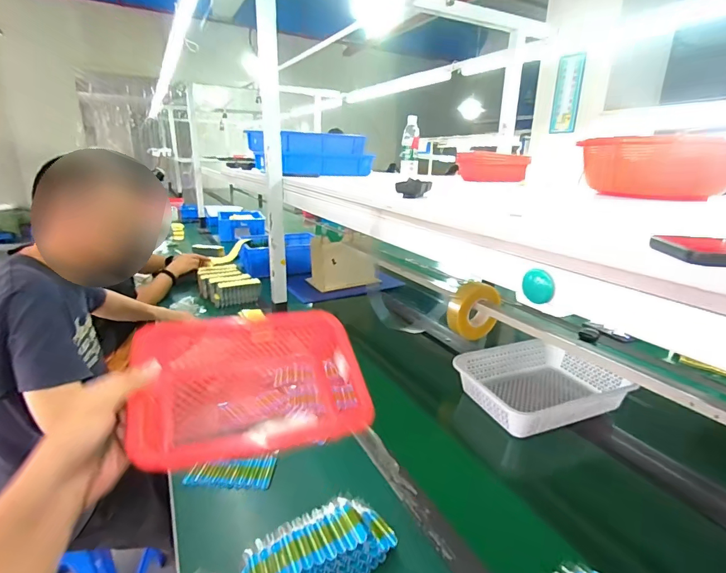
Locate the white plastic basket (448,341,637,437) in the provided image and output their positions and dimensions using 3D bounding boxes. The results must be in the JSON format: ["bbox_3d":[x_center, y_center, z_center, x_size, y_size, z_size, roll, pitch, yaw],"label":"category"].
[{"bbox_3d":[0.425,0.237,0.969,0.356,0.085,0.260,-5,19,-17],"label":"white plastic basket"}]

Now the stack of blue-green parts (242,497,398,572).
[{"bbox_3d":[-0.059,0.367,0.552,0.200,0.071,0.101,-13,22,-36],"label":"stack of blue-green parts"}]

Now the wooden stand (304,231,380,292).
[{"bbox_3d":[-0.076,-0.113,1.754,0.309,0.211,0.169,-7,19,-21],"label":"wooden stand"}]

